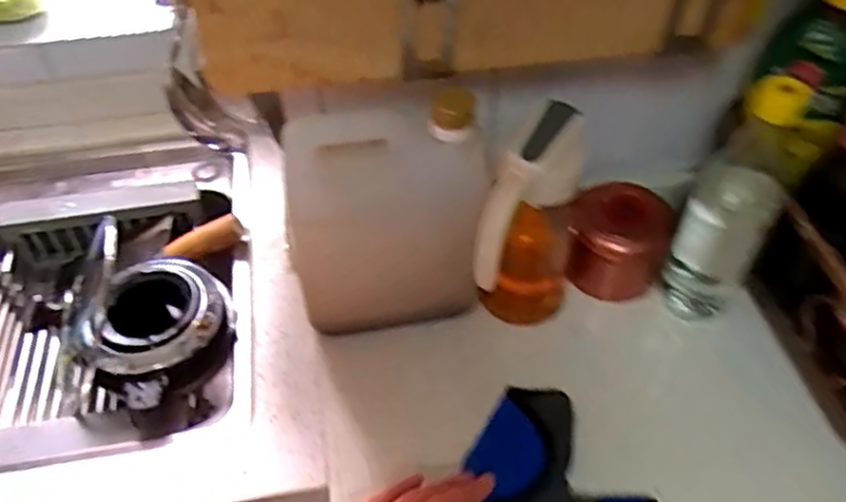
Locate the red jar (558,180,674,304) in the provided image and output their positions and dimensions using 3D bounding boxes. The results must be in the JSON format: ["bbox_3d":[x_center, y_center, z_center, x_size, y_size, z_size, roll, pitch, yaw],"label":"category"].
[{"bbox_3d":[0.185,-0.009,0.685,0.096,0.094,0.091,1,47,-1],"label":"red jar"}]

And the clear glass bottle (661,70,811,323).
[{"bbox_3d":[0.264,-0.037,0.605,0.066,0.248,0.055,19,51,19],"label":"clear glass bottle"}]

